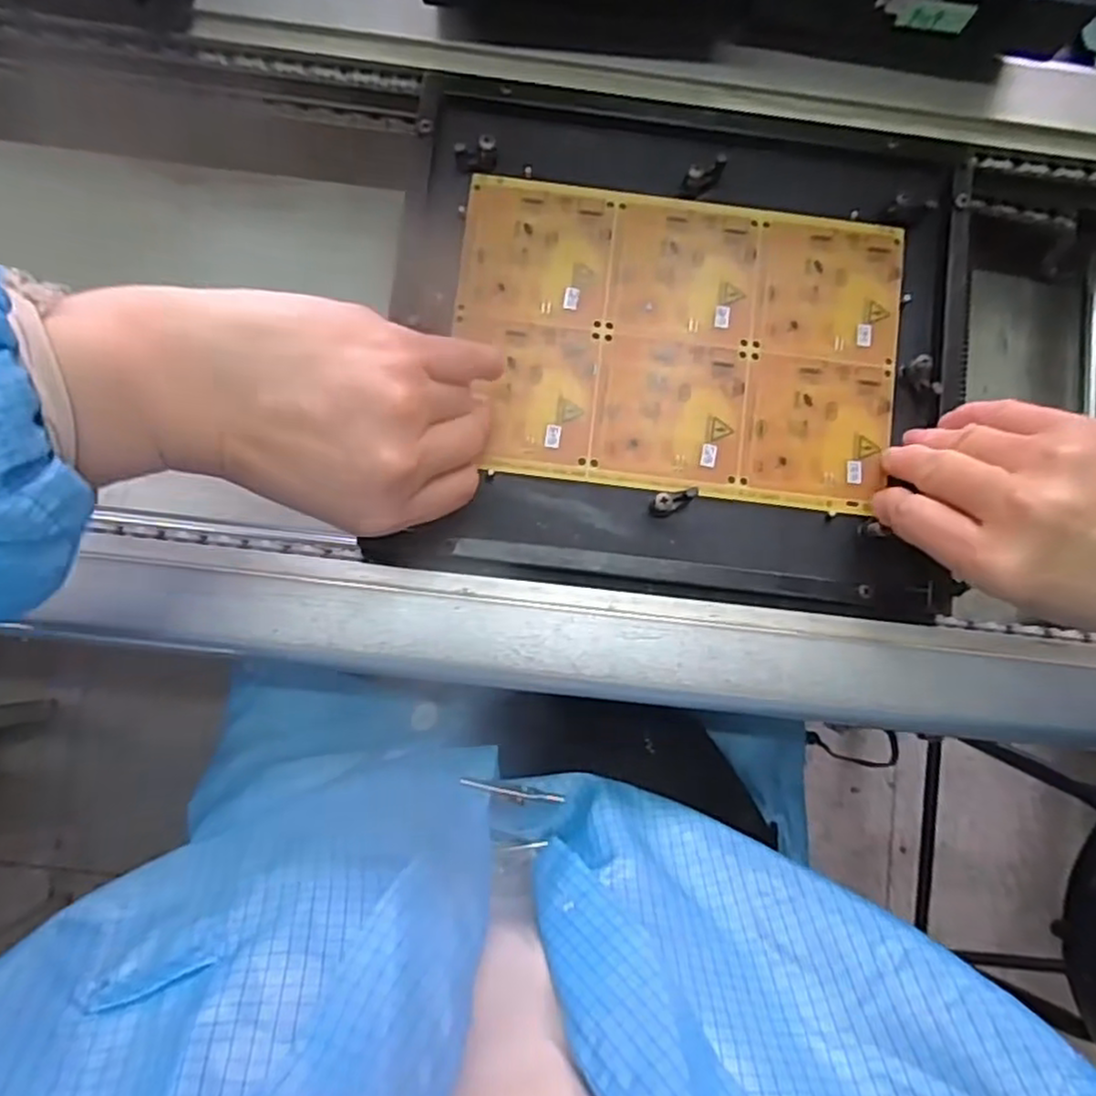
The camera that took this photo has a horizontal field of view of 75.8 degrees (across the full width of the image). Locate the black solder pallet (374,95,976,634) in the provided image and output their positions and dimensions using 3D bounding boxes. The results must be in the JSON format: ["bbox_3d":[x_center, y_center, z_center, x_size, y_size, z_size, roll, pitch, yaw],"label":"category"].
[{"bbox_3d":[0.063,-0.097,0.336,0.258,0.017,0.235,7,83,-3],"label":"black solder pallet"}]

